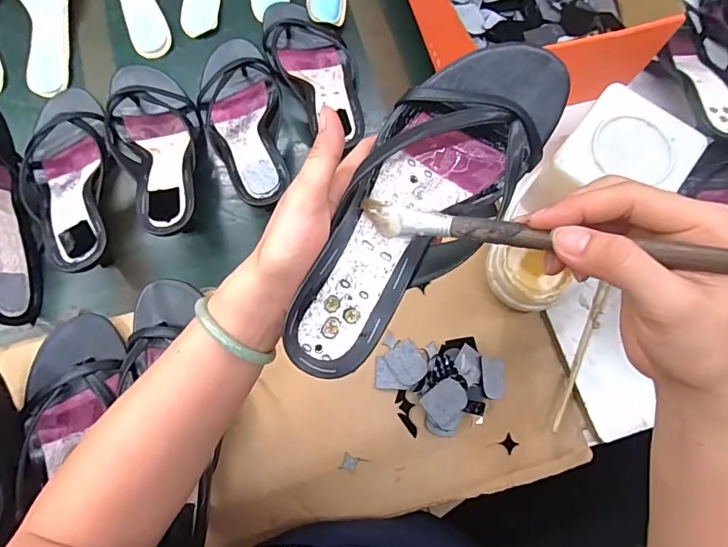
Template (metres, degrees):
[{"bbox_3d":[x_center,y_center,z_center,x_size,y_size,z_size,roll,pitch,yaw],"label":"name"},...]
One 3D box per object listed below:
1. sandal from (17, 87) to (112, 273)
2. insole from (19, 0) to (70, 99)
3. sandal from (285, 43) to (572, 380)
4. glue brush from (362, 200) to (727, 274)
[{"bbox_3d":[-0.310,-0.104,0.488,0.096,0.049,0.245,-19,61,-6],"label":"sandal"},{"bbox_3d":[-0.378,-0.296,0.563,0.078,0.018,0.184,-19,74,-6],"label":"insole"},{"bbox_3d":[0.034,-0.043,0.294,0.087,0.045,0.234,35,82,10],"label":"sandal"},{"bbox_3d":[0.118,-0.013,0.221,0.267,0.012,0.013,11,71,28],"label":"glue brush"}]

